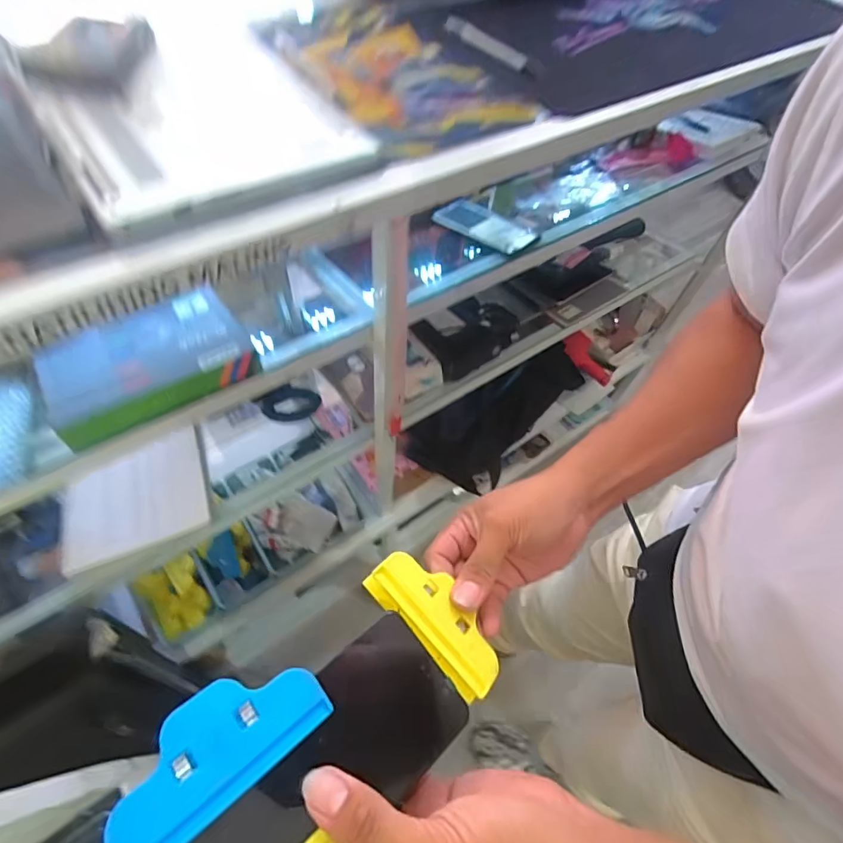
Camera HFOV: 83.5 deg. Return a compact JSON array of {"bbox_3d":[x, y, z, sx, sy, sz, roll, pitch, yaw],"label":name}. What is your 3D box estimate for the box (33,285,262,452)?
[{"bbox_3d":[-0.285,-0.062,0.490,0.204,0.036,0.117,-30,64,-21],"label":"box"}]

